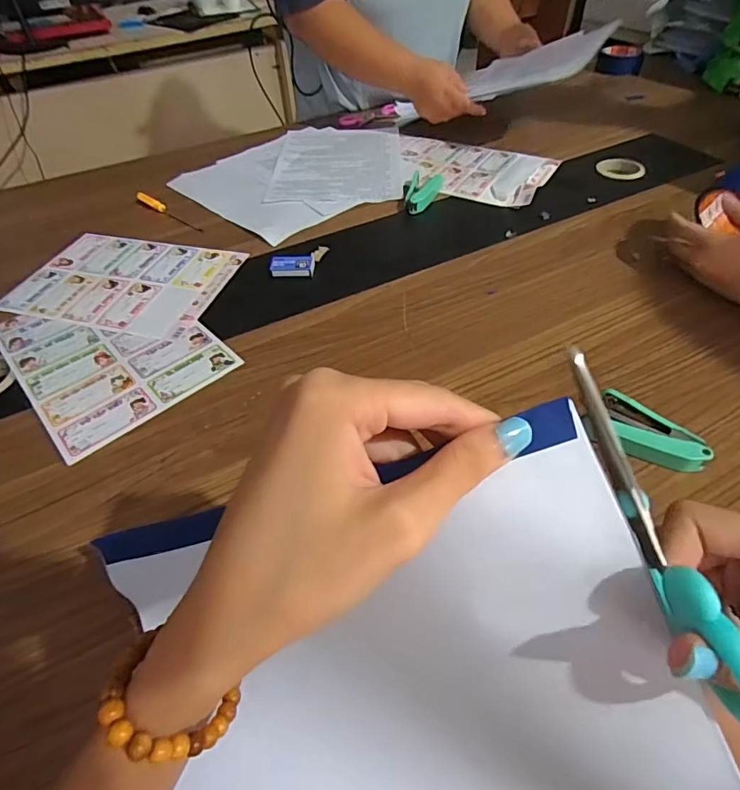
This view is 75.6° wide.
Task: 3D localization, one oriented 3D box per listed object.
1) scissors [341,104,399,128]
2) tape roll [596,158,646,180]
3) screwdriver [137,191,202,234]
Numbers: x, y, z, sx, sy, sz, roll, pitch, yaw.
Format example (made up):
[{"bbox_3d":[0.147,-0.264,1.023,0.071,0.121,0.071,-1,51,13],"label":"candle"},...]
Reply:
[{"bbox_3d":[0.000,-0.549,0.939,0.118,0.005,0.080,-13,50,-8],"label":"scissors"},{"bbox_3d":[0.388,-0.352,0.740,0.058,0.010,0.067,-9,50,-4],"label":"tape roll"},{"bbox_3d":[-0.298,-0.273,0.708,0.155,0.010,0.018,32,58,27],"label":"screwdriver"}]

